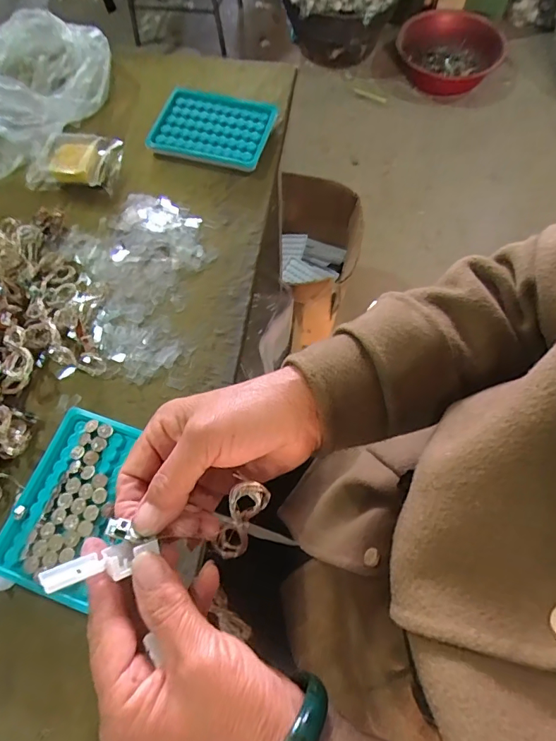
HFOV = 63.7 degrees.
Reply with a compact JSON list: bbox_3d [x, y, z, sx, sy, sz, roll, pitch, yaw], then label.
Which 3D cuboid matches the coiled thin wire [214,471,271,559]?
[{"bbox_3d":[-0.022,0.087,0.258,0.020,0.012,0.049,24,106,7],"label":"coiled thin wire"}]

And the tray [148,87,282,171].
[{"bbox_3d":[-0.076,-0.276,0.514,0.130,0.024,0.092,15,67,3],"label":"tray"}]

